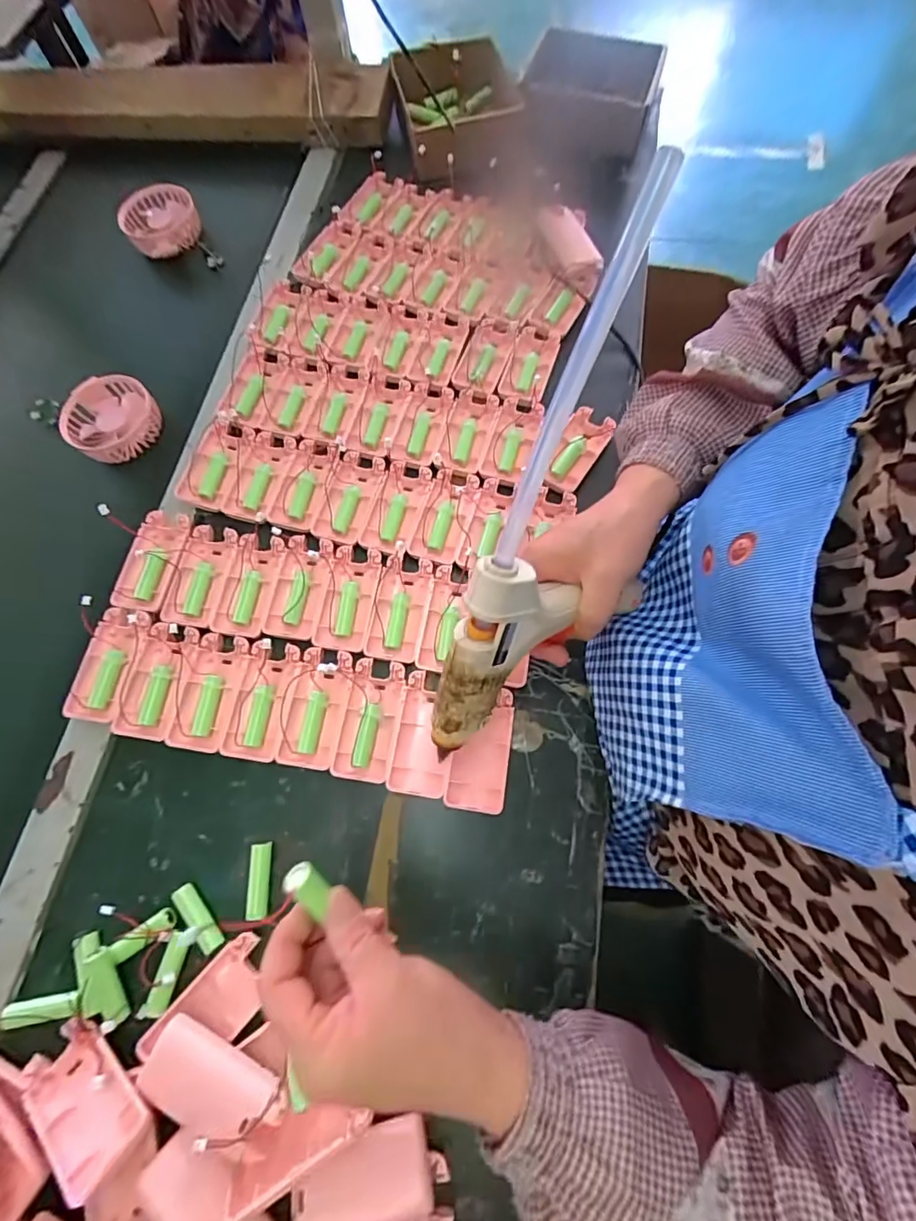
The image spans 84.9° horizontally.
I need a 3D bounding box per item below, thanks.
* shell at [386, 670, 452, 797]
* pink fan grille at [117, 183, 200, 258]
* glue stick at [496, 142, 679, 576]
[{"bbox_3d":[-0.026,0.099,0.403,0.045,0.017,0.092,8,71,4],"label":"shell"},{"bbox_3d":[-0.356,-0.469,0.605,0.087,0.025,0.095,0,71,1],"label":"pink fan grille"},{"bbox_3d":[0.053,-0.103,0.240,0.013,0.182,0.013,27,31,10],"label":"glue stick"}]

